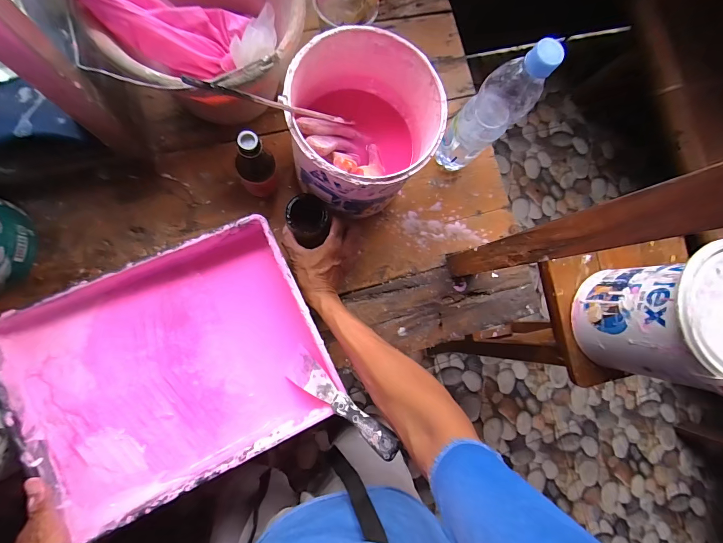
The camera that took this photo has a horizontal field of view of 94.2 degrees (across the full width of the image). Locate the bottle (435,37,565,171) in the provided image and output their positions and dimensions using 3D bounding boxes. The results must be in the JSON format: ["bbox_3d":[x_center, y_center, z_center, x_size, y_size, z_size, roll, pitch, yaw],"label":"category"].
[{"bbox_3d":[0.167,-0.206,0.456,0.065,0.228,0.054,38,81,-5],"label":"bottle"}]

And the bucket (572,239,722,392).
[{"bbox_3d":[0.462,0.054,0.465,0.160,0.266,0.167,1,86,-9],"label":"bucket"}]

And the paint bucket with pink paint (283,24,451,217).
[{"bbox_3d":[-0.005,-0.178,0.458,0.176,0.185,0.175,1,86,-9],"label":"paint bucket with pink paint"}]

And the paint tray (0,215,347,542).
[{"bbox_3d":[-0.233,0.121,0.435,0.350,0.064,0.278,-25,90,-10],"label":"paint tray"}]

